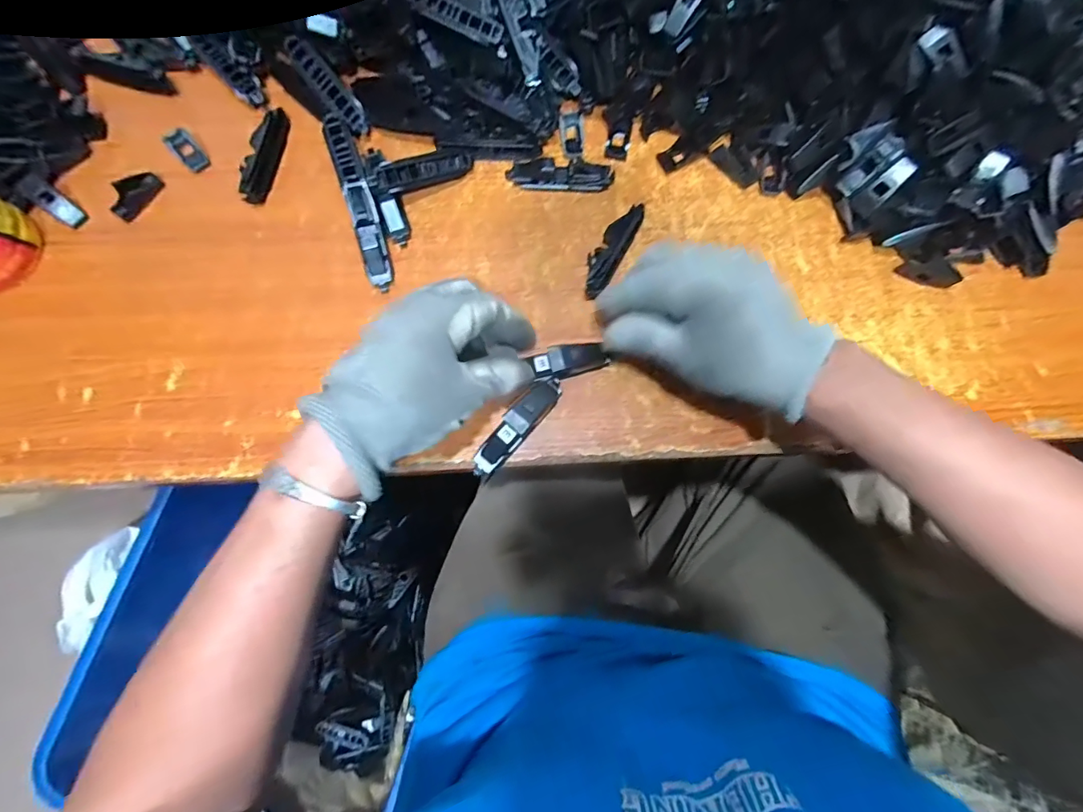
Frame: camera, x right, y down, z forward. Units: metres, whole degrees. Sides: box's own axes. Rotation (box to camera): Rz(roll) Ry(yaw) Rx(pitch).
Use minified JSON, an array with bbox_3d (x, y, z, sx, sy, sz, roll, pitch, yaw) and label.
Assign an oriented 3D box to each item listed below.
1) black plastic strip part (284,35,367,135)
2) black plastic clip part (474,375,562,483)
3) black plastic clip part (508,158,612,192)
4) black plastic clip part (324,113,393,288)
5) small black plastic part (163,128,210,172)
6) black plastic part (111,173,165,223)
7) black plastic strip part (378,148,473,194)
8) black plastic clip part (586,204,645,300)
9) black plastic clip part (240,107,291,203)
[{"bbox_3d":[-0.163,-0.245,0.361,0.017,0.005,0.079,-39,100,11],"label":"black plastic strip part"},{"bbox_3d":[-0.016,0.013,0.320,0.021,0.021,0.082,36,80,7],"label":"black plastic clip part"},{"bbox_3d":[0.015,-0.179,0.364,0.080,0.017,0.021,3,78,0],"label":"black plastic clip part"},{"bbox_3d":[-0.136,-0.155,0.352,0.021,0.030,0.139,-18,79,-4],"label":"black plastic clip part"},{"bbox_3d":[-0.271,-0.196,0.363,0.018,0.014,0.030,-38,81,-8],"label":"small black plastic part"},{"bbox_3d":[-0.307,-0.160,0.357,0.017,0.011,0.041,33,80,6],"label":"black plastic part"},{"bbox_3d":[-0.086,-0.177,0.358,0.072,0.020,0.005,-23,46,-17],"label":"black plastic strip part"},{"bbox_3d":[0.051,-0.114,0.352,0.023,0.017,0.080,28,79,5],"label":"black plastic clip part"},{"bbox_3d":[-0.213,-0.192,0.362,0.022,0.015,0.078,10,78,2],"label":"black plastic clip part"}]

